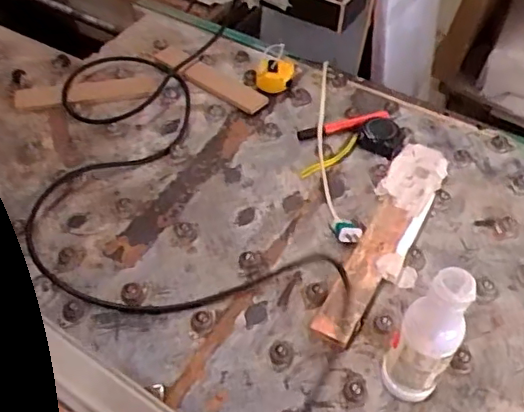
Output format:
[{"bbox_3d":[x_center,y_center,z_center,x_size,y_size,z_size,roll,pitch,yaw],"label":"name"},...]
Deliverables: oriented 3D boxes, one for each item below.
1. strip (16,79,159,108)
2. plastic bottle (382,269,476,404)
[{"bbox_3d":[-0.294,-0.189,0.988,0.228,0.008,0.051,-10,50,-19],"label":"strip"},{"bbox_3d":[0.168,0.140,0.605,0.059,0.183,0.053,23,50,16],"label":"plastic bottle"}]

